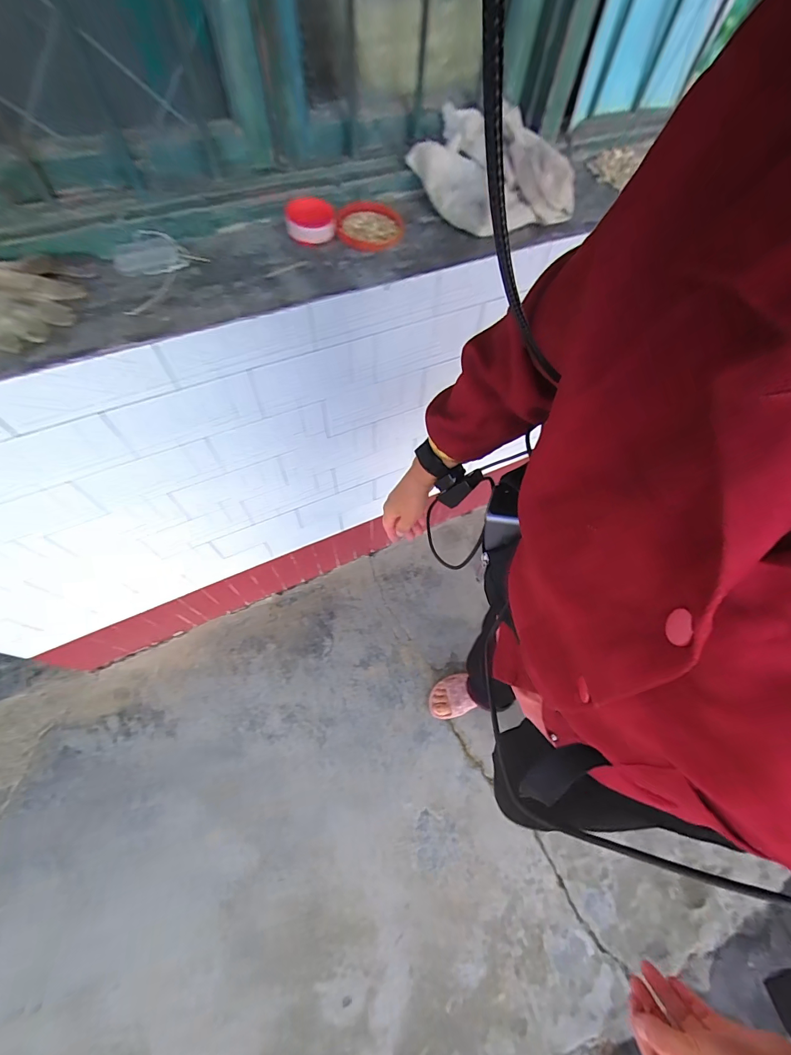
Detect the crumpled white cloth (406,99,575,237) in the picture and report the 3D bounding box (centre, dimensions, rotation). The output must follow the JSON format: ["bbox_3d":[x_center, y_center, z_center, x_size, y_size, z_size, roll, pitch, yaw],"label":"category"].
[{"bbox_3d":[0.138,-0.542,0.621,0.220,0.081,0.187,-23,67,-14],"label":"crumpled white cloth"}]

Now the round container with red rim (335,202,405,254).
[{"bbox_3d":[-0.036,-0.443,0.595,0.093,0.019,0.107,3,63,-1],"label":"round container with red rim"}]

